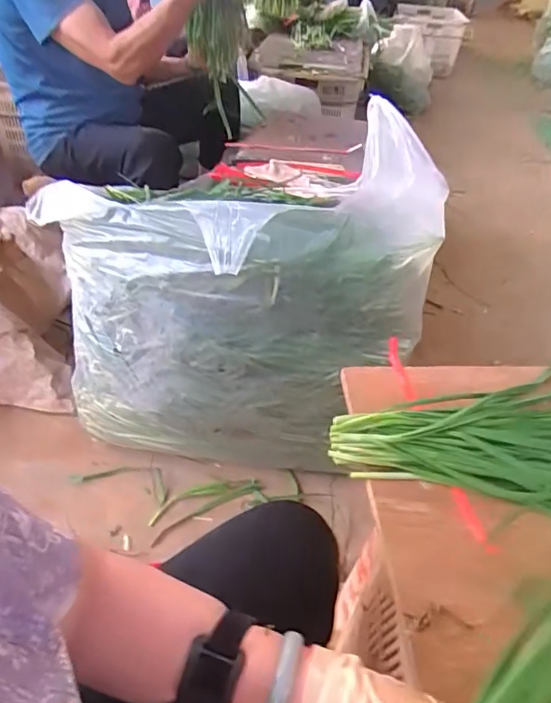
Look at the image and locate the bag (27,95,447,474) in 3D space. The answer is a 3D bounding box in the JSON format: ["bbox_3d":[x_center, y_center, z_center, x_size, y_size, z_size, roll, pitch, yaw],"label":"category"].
[{"bbox_3d":[-0.070,-0.067,0.879,0.630,0.513,0.243,4,42,-2],"label":"bag"}]

